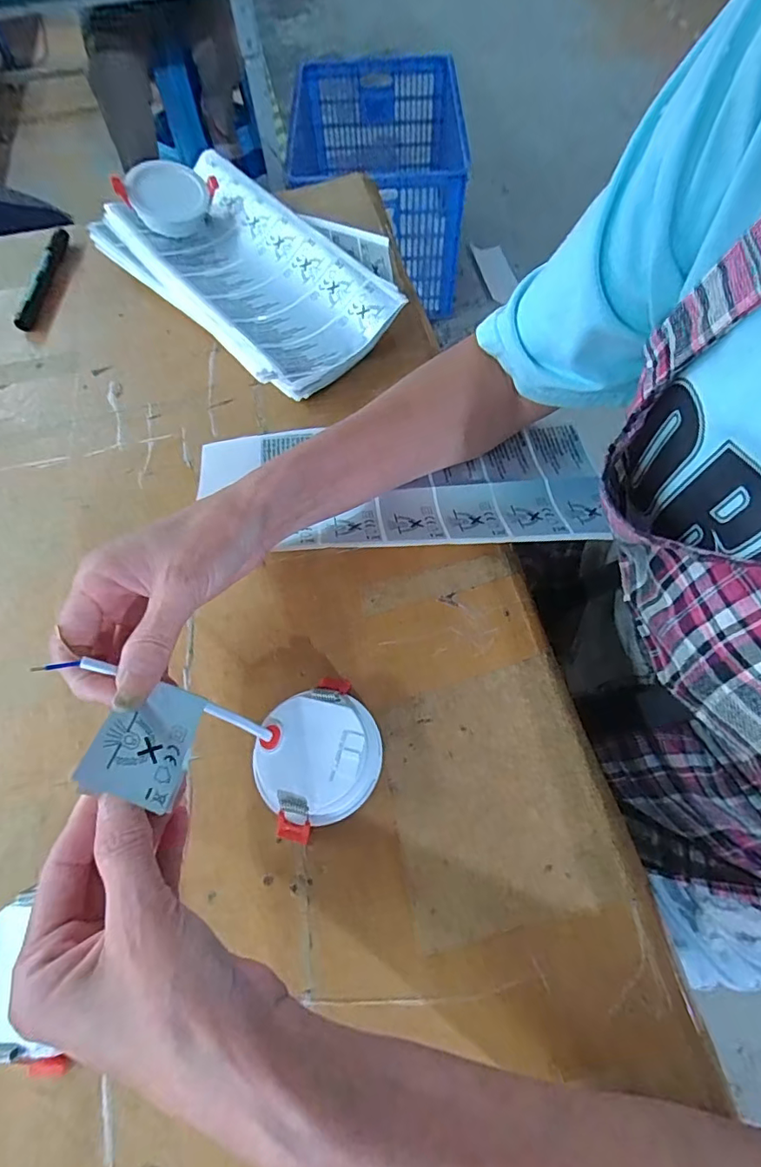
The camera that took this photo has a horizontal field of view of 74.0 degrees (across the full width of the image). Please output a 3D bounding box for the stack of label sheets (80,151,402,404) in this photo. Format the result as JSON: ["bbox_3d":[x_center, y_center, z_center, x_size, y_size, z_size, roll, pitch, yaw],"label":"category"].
[{"bbox_3d":[-0.118,-0.285,0.460,0.155,0.052,0.300,-40,69,-16],"label":"stack of label sheets"}]

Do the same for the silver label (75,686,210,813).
[{"bbox_3d":[-0.106,0.071,0.232,0.009,0.040,0.056,-39,28,28],"label":"silver label"}]

